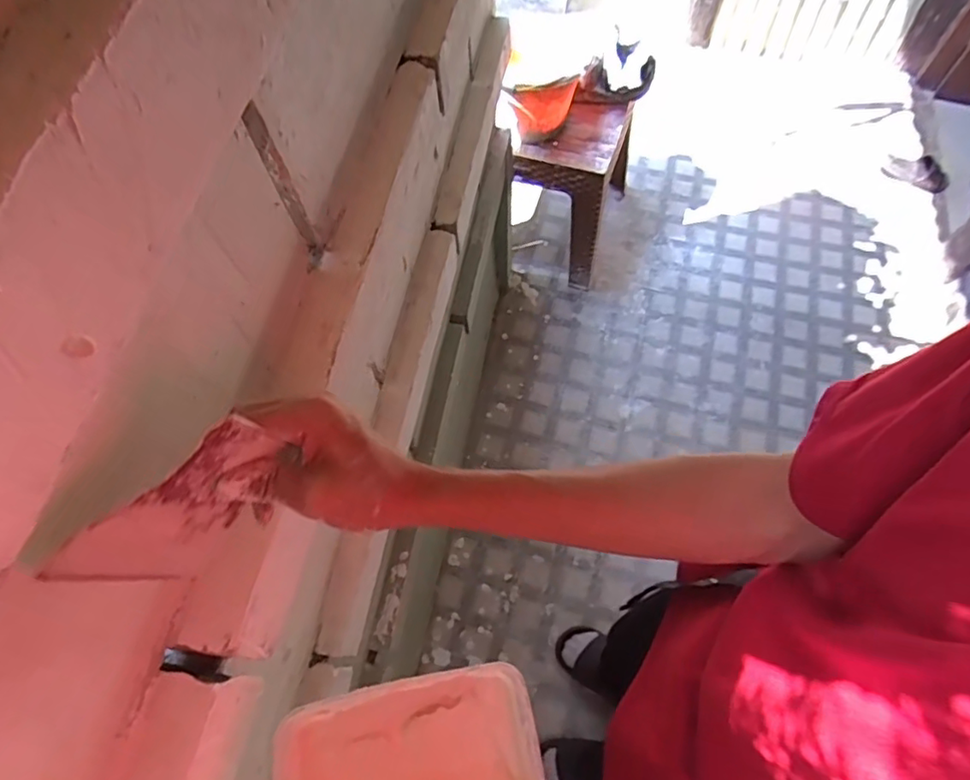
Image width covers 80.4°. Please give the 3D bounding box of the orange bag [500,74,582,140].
[{"bbox_3d":[0.130,-0.664,1.374,0.168,0.168,0.032,-16,65,-6],"label":"orange bag"}]

